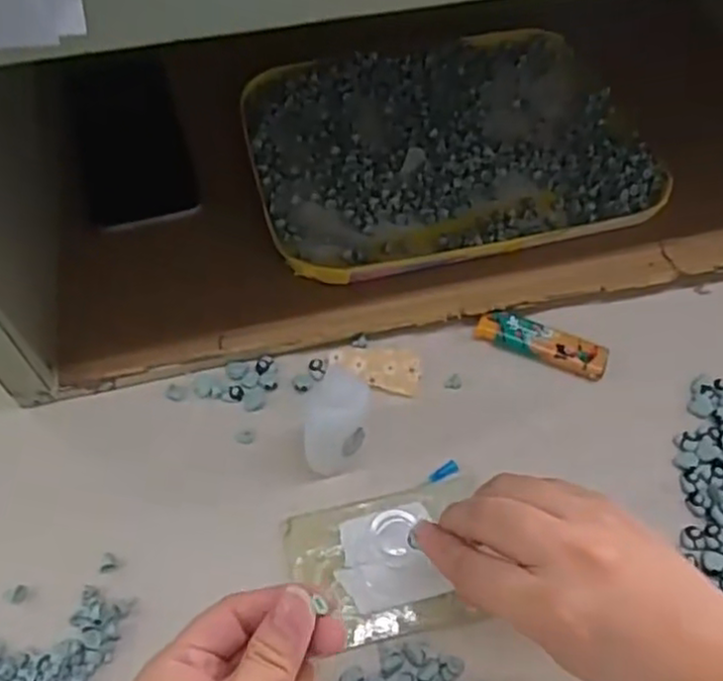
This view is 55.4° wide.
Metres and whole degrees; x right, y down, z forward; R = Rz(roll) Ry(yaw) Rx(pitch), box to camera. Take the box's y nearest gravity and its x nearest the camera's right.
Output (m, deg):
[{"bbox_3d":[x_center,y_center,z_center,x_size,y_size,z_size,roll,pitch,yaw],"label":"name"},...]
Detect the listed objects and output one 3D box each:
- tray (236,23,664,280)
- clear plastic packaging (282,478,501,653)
[{"bbox_3d":[0.062,-0.137,0.488,0.276,0.014,0.195,-15,62,-12],"label":"tray"},{"bbox_3d":[0.015,0.113,0.349,0.100,0.010,0.070,-9,61,-9],"label":"clear plastic packaging"}]

